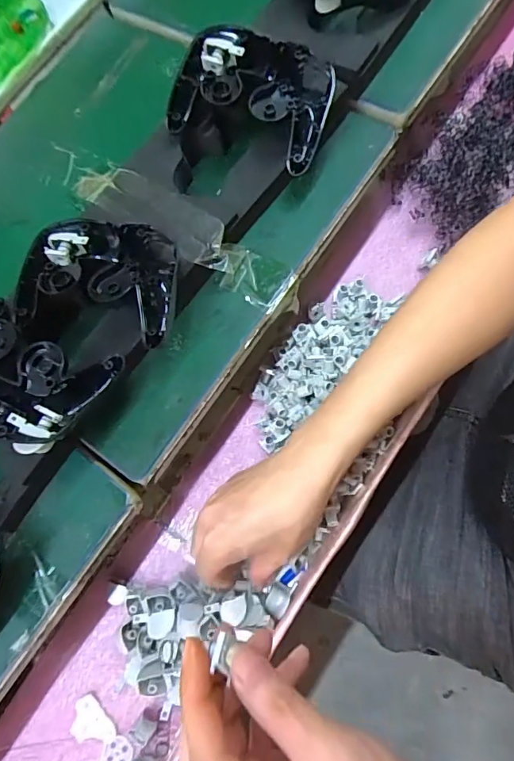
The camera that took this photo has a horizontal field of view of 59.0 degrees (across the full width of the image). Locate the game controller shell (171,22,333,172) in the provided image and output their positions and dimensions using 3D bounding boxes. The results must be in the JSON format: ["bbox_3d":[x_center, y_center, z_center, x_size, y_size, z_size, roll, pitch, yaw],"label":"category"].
[{"bbox_3d":[-0.004,-0.249,0.400,0.139,0.046,0.092,25,73,8],"label":"game controller shell"}]

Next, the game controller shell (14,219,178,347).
[{"bbox_3d":[-0.128,-0.083,0.374,0.135,0.037,0.096,15,72,5],"label":"game controller shell"}]

